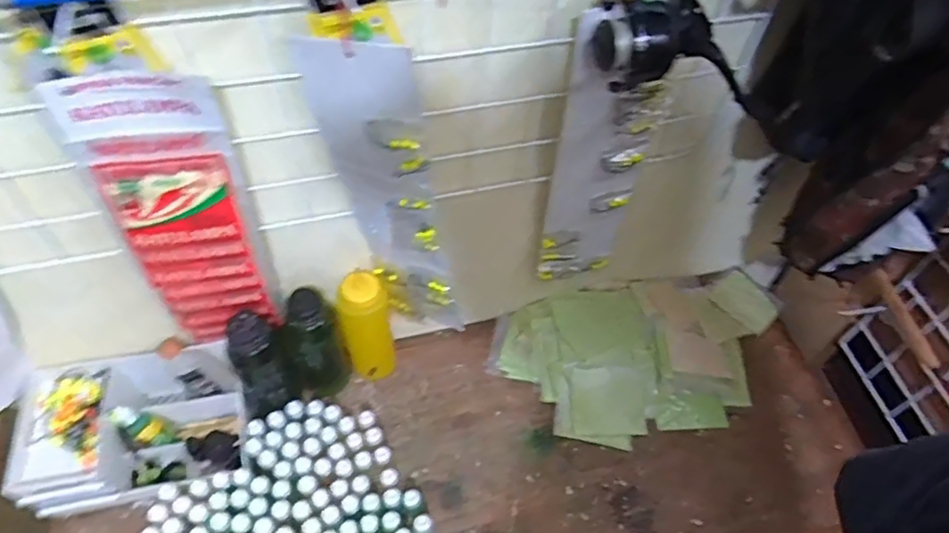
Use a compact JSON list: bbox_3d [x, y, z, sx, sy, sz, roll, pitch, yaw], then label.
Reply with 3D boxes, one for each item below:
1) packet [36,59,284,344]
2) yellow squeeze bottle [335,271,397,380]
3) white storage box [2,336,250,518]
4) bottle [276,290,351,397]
[{"bbox_3d":[-0.261,-0.035,0.578,0.112,0.336,0.028,-14,56,-13],"label":"packet"},{"bbox_3d":[-0.133,0.083,0.783,0.072,0.189,0.051,-20,57,-17],"label":"yellow squeeze bottle"},{"bbox_3d":[-0.401,0.190,0.738,0.236,0.102,0.164,-14,56,-13],"label":"white storage box"},{"bbox_3d":[-0.199,0.092,0.766,0.068,0.197,0.073,1,54,-2],"label":"bottle"}]

